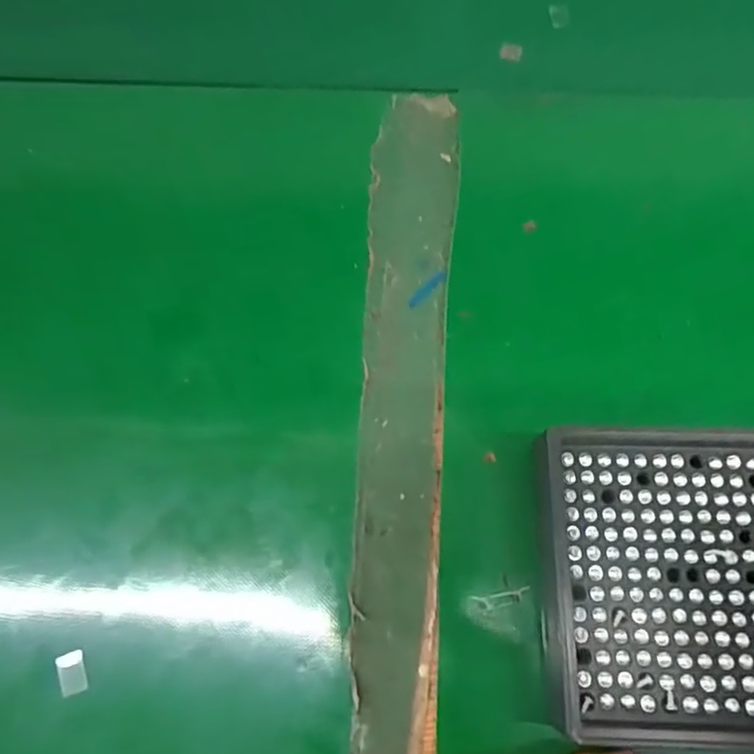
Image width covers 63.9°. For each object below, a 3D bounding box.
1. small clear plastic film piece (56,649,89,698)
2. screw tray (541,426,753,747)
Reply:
[{"bbox_3d":[-0.099,0.096,0.196,0.008,0.004,0.013,-18,74,-3],"label":"small clear plastic film piece"},{"bbox_3d":[0.122,0.064,0.191,0.138,0.022,0.091,1,74,2],"label":"screw tray"}]

